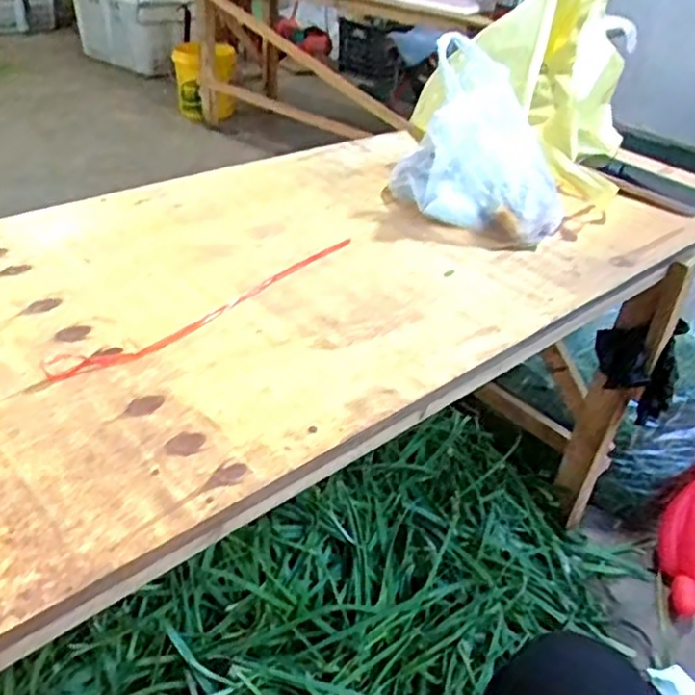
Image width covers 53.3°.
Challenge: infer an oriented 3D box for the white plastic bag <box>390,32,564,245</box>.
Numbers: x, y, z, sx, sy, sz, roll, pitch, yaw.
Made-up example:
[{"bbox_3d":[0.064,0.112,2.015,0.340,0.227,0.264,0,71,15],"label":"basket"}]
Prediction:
[{"bbox_3d":[0.146,-0.221,0.745,0.194,0.147,0.119,23,39,23],"label":"white plastic bag"}]

